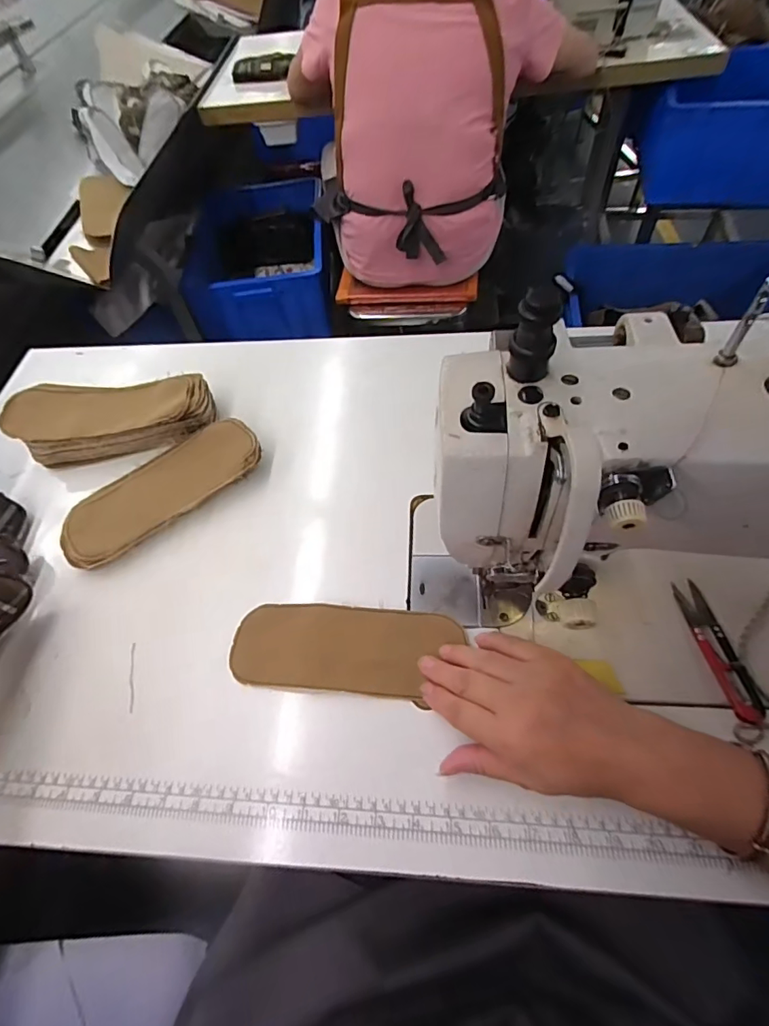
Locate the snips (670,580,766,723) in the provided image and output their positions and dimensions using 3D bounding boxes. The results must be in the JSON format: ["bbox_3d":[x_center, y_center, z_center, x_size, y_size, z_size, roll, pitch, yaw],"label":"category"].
[{"bbox_3d":[0.253,0.101,0.366,0.021,0.012,0.106,-9,58,0],"label":"snips"}]

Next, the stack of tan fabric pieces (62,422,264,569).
[{"bbox_3d":[-0.222,-0.025,0.484,0.200,0.028,0.085,-34,61,-15],"label":"stack of tan fabric pieces"}]

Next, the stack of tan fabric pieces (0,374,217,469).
[{"bbox_3d":[-0.289,-0.102,0.524,0.203,0.055,0.077,-5,58,3],"label":"stack of tan fabric pieces"}]

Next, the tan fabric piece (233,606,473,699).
[{"bbox_3d":[-0.033,0.106,0.384,0.178,0.012,0.068,-2,59,6],"label":"tan fabric piece"}]

